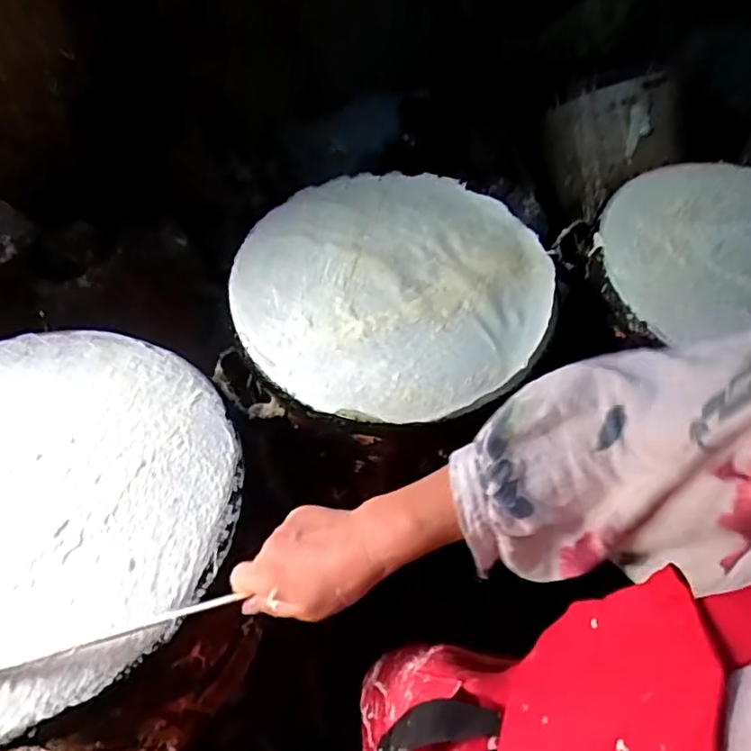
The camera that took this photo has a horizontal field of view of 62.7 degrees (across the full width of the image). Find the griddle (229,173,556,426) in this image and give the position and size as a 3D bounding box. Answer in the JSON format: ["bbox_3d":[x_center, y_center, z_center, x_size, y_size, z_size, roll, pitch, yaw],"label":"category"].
[{"bbox_3d":[0.019,-0.106,0.691,0.338,0.027,0.326,2,57,-3],"label":"griddle"}]

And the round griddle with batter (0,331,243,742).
[{"bbox_3d":[-0.310,0.103,0.540,0.352,0.030,0.349,18,57,7],"label":"round griddle with batter"}]

